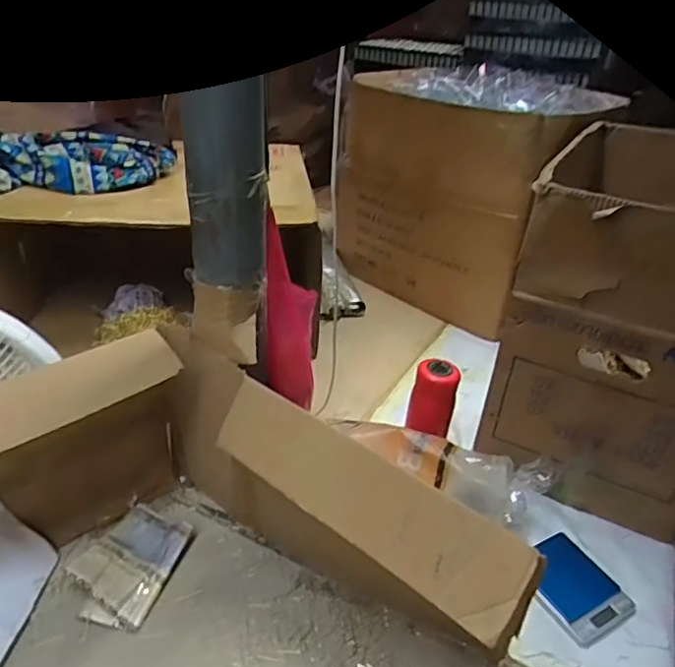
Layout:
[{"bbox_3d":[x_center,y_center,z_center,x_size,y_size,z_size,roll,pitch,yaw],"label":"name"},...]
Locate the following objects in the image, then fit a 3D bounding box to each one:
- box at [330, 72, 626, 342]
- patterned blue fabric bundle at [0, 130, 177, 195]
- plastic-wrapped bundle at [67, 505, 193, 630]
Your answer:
[{"bbox_3d":[0.285,-0.348,1.377,0.272,0.512,0.528,-22,41,-36],"label":"box"},{"bbox_3d":[-0.521,-0.325,1.053,0.392,0.083,0.126,-11,35,-24],"label":"patterned blue fabric bundle"},{"bbox_3d":[-0.265,0.290,0.711,0.108,0.030,0.152,13,33,12],"label":"plastic-wrapped bundle"}]

